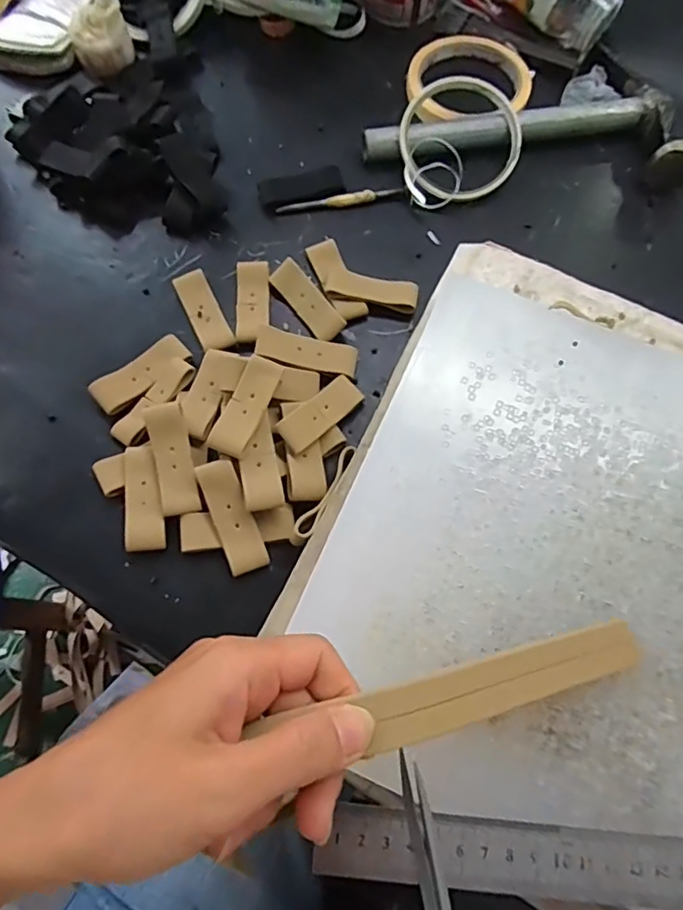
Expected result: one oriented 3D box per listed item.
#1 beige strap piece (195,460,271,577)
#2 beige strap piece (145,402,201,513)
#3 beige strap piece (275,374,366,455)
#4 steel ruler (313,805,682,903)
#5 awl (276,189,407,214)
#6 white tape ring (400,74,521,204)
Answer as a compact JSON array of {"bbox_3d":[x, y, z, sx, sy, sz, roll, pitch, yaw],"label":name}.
[{"bbox_3d":[-0.060,0.033,0.302,0.021,0.005,0.062,-21,89,-8],"label":"beige strap piece"},{"bbox_3d":[-0.094,0.002,0.310,0.021,0.006,0.061,-13,86,-5],"label":"beige strap piece"},{"bbox_3d":[-0.012,-0.025,0.326,0.021,0.004,0.060,50,58,-3],"label":"beige strap piece"},{"bbox_3d":[0.151,0.169,0.224,0.314,0.005,0.026,5,70,1],"label":"steel ruler"},{"bbox_3d":[0.000,-0.180,0.393,0.089,0.006,0.010,-10,72,-4],"label":"awl"},{"bbox_3d":[0.083,-0.224,0.393,0.085,0.008,0.093,0,87,-6],"label":"white tape ring"}]

